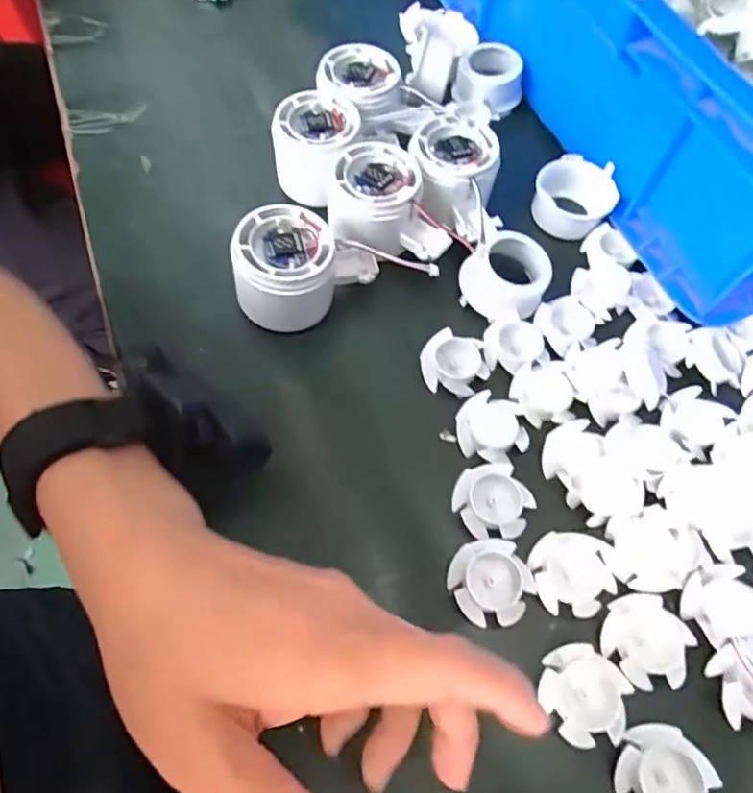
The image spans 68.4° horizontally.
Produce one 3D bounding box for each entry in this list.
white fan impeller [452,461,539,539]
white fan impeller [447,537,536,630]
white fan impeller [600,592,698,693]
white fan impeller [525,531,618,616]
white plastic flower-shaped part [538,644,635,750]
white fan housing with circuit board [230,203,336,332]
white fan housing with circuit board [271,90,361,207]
[{"bbox_3d":[0.062,0.056,0.294,0.038,0.007,0.040,0,63,-1],"label":"white fan impeller"},{"bbox_3d":[0.057,0.092,0.275,0.038,0.009,0.040,0,63,-1],"label":"white fan impeller"},{"bbox_3d":[0.131,0.119,0.269,0.037,0.014,0.039,32,67,14],"label":"white fan impeller"},{"bbox_3d":[0.101,0.090,0.282,0.041,0.007,0.040,-4,64,-3],"label":"white fan impeller"},{"bbox_3d":[0.095,0.136,0.253,0.038,0.013,0.037,0,63,-1],"label":"white plastic flower-shaped part"},{"bbox_3d":[-0.052,-0.073,0.322,0.056,0.048,0.052,0,63,-1],"label":"white fan housing with circuit board"},{"bbox_3d":[-0.040,-0.164,0.371,0.059,0.039,0.068,0,63,-1],"label":"white fan housing with circuit board"}]

